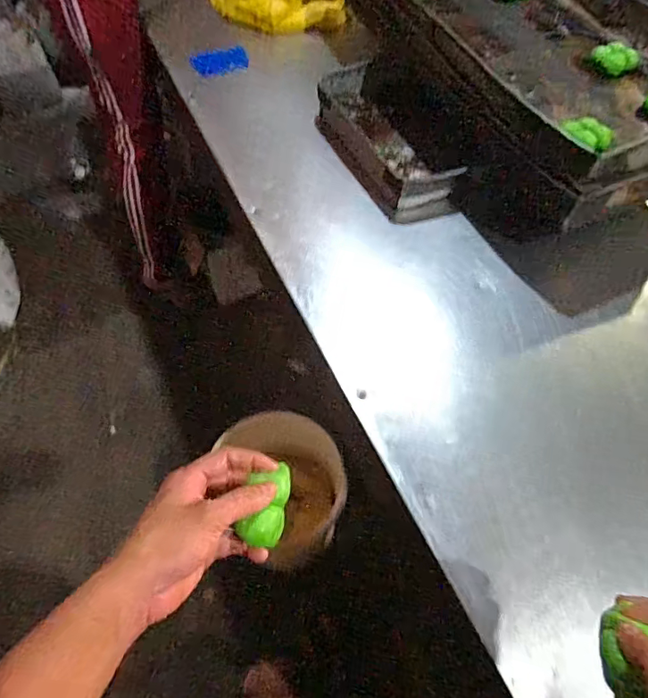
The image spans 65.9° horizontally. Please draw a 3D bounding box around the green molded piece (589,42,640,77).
[{"bbox_3d":[0.508,-0.507,0.876,0.077,0.028,0.072,26,60,14],"label":"green molded piece"}]

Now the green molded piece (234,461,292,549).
[{"bbox_3d":[-0.046,0.127,0.410,0.034,0.039,0.071,15,44,7],"label":"green molded piece"}]

